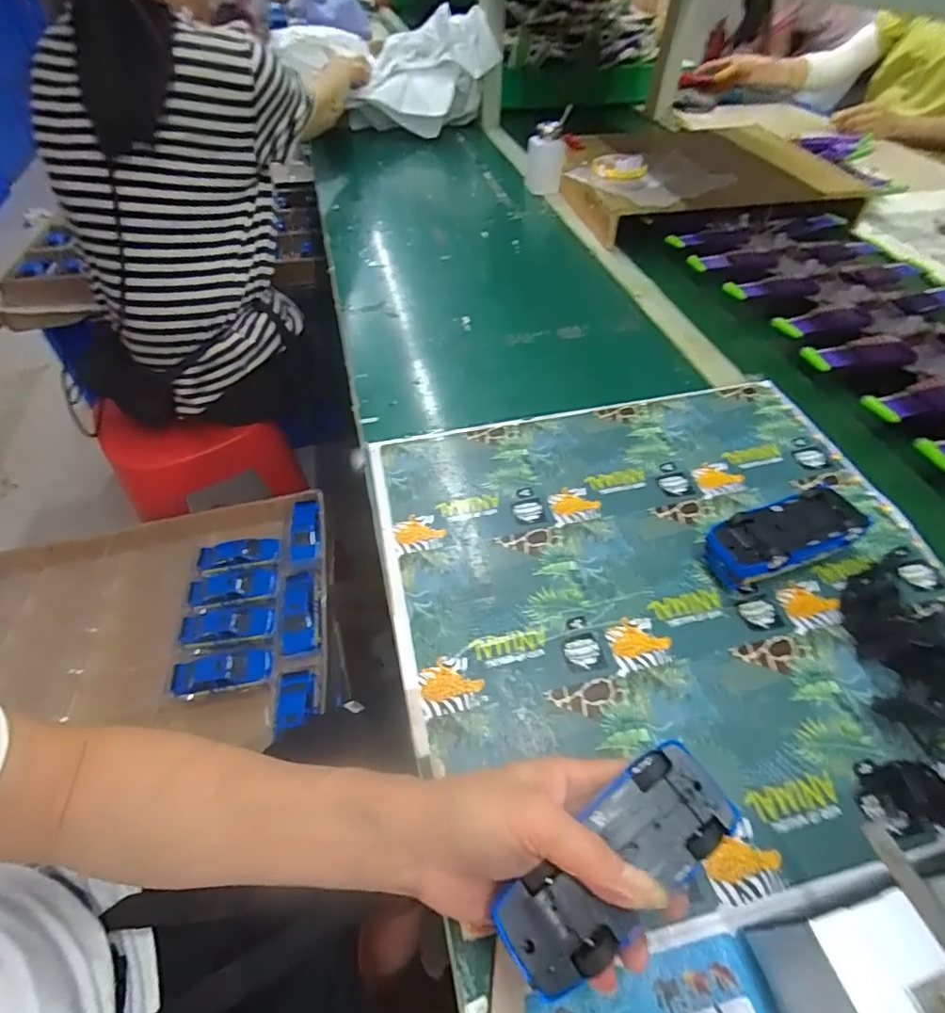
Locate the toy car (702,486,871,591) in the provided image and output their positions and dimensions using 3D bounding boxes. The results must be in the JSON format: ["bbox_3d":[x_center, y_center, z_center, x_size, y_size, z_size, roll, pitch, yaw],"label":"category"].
[{"bbox_3d":[0.253,0.028,0.436,0.131,0.043,0.055,-18,52,-14],"label":"toy car"}]

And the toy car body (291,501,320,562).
[{"bbox_3d":[-0.275,0.047,0.878,0.047,0.028,0.126,-9,50,-8],"label":"toy car body"}]

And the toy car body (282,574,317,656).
[{"bbox_3d":[-0.251,0.155,0.779,0.049,0.025,0.129,-7,50,-7],"label":"toy car body"}]

